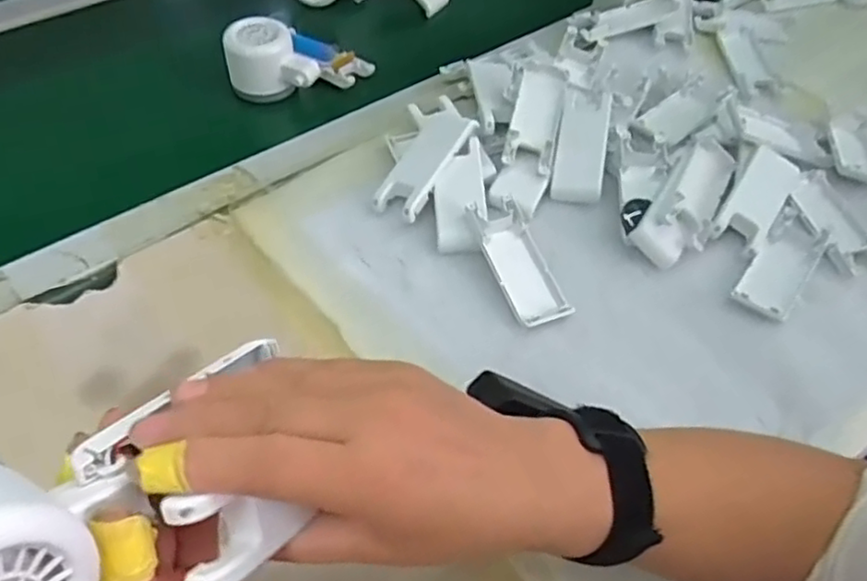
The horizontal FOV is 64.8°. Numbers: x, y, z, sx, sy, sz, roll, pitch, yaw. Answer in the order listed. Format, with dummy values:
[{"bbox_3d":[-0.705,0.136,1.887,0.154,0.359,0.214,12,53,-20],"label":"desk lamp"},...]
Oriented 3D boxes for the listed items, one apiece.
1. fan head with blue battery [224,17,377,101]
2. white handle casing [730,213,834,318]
[{"bbox_3d":[-0.121,-0.213,0.611,0.122,0.053,0.067,-20,56,-18],"label":"fan head with blue battery"},{"bbox_3d":[0.263,-0.021,0.513,0.040,0.014,0.103,33,57,21],"label":"white handle casing"}]

